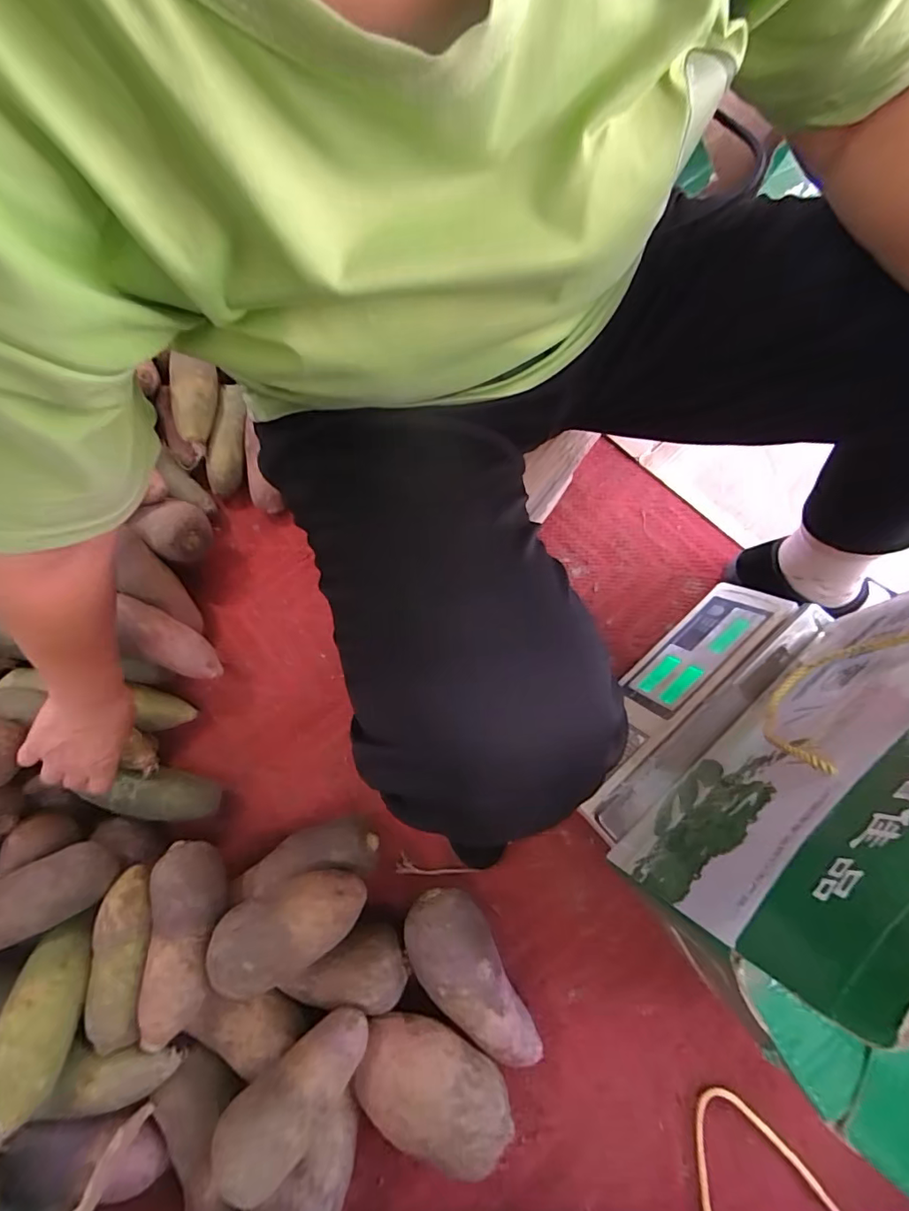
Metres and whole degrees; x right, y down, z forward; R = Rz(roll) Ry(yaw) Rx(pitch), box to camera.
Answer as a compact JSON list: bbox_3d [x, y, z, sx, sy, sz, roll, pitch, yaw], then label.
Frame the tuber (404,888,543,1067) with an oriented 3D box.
[{"bbox_3d":[0.016,0.371,0.493,0.080,0.077,0.176,-30,72,-8],"label":"tuber"}]

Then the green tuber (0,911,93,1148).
[{"bbox_3d":[-0.363,0.361,0.438,0.048,0.042,0.151,-5,54,1],"label":"green tuber"}]

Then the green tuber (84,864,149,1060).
[{"bbox_3d":[-0.315,0.329,0.469,0.052,0.038,0.140,-13,70,-2],"label":"green tuber"}]

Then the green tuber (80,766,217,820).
[{"bbox_3d":[-0.338,0.215,0.566,0.129,0.039,0.054,6,70,-12],"label":"green tuber"}]

